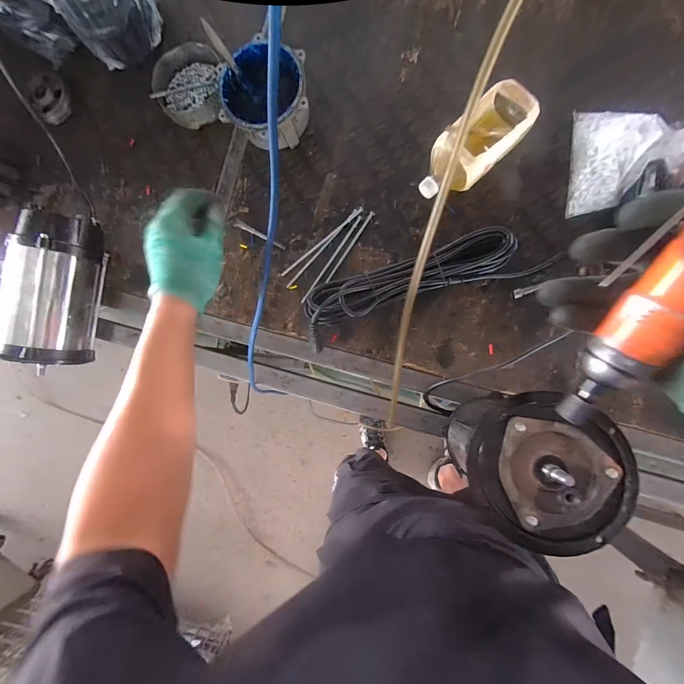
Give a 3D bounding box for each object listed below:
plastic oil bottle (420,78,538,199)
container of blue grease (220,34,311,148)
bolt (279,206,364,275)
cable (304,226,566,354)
[{"bbox_3d":[0.223,-0.325,0.545,0.099,0.078,0.216,41,91,7],"label":"plastic oil bottle"},{"bbox_3d":[-0.124,-0.422,0.574,0.148,0.089,0.145,0,86,6],"label":"container of blue grease"},{"bbox_3d":[-0.037,-0.183,0.587,0.188,0.009,0.010,-38,83,2],"label":"bolt"},{"bbox_3d":[0.116,-0.097,0.543,0.382,0.066,0.105,-20,84,4],"label":"cable"}]

